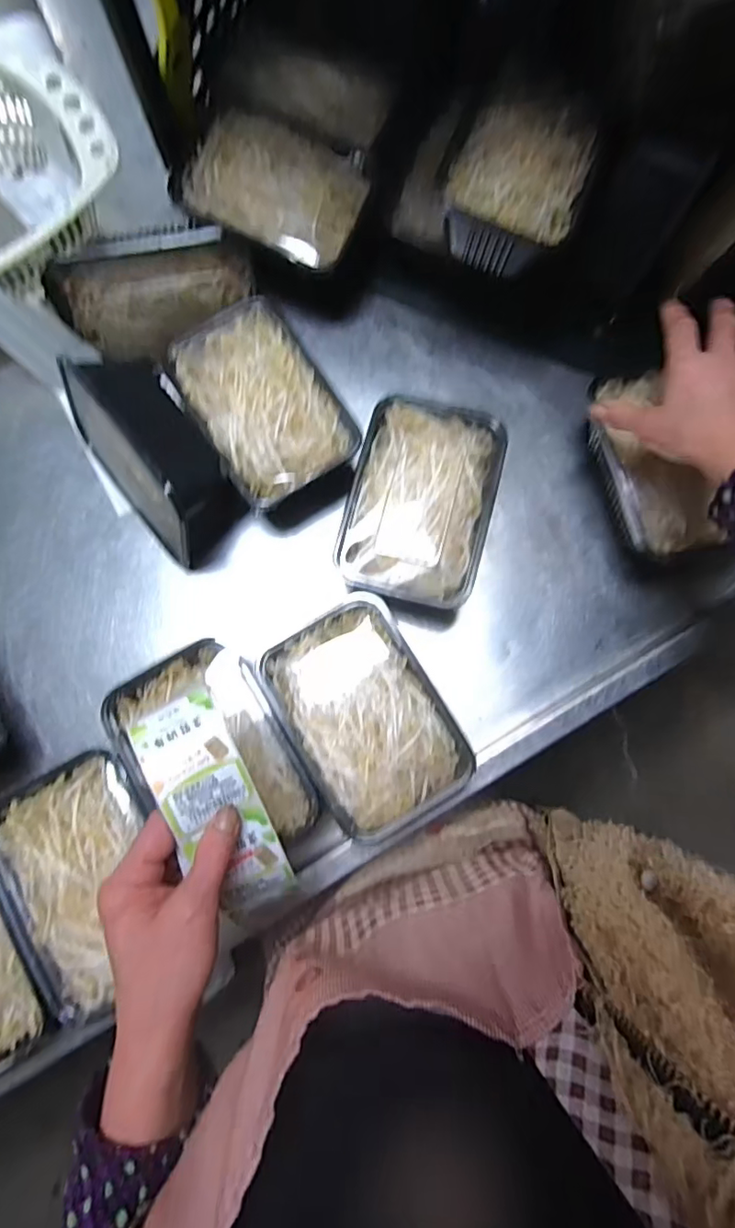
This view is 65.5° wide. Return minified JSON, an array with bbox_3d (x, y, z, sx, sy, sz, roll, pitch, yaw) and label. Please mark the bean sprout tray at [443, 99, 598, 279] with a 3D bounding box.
[{"bbox_3d":[0.129,-0.366,0.491,0.105,0.051,0.121,18,80,3],"label":"bean sprout tray"}]

